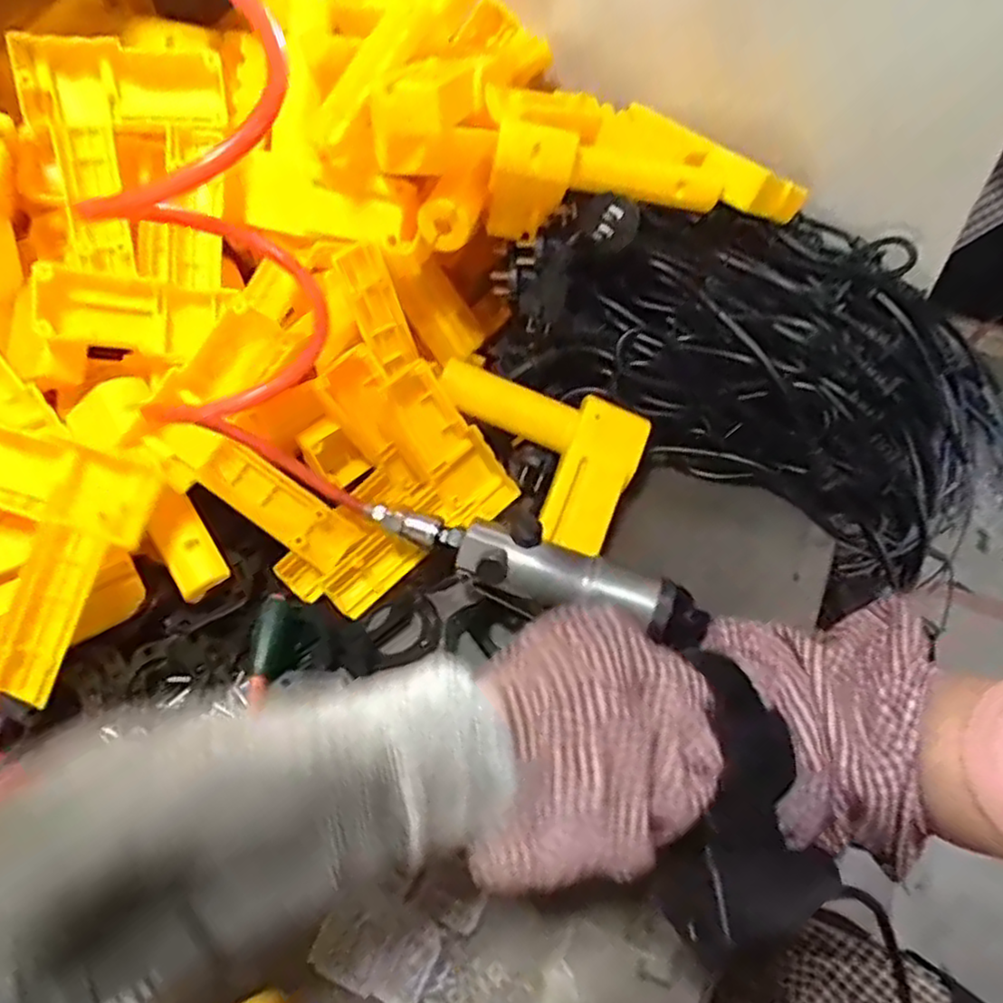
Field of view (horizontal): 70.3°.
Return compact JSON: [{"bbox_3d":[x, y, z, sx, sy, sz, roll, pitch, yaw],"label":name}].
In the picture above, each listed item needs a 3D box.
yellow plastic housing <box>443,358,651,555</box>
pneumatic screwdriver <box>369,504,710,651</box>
[{"bbox_3d":[0.020,-0.032,0.483,0.136,0.025,0.095,19,76,13],"label":"yellow plastic housing"},{"bbox_3d":[0.020,0.045,0.436,0.207,0.049,0.038,14,54,13],"label":"pneumatic screwdriver"}]

